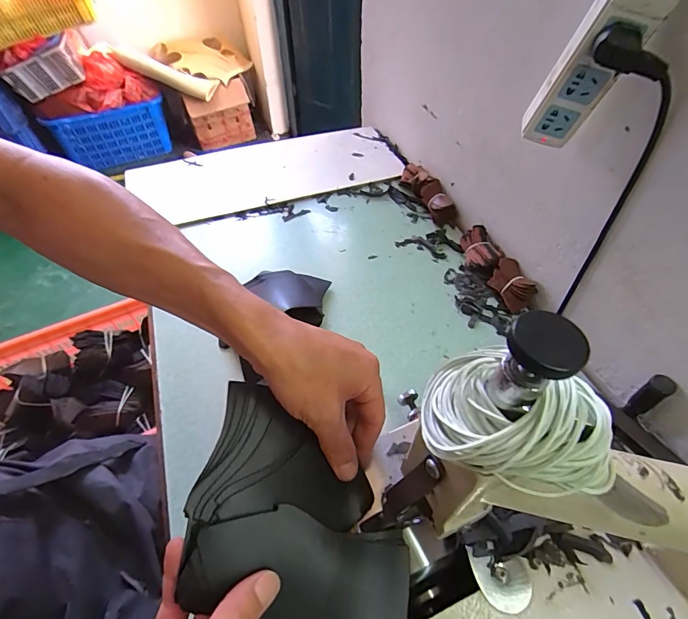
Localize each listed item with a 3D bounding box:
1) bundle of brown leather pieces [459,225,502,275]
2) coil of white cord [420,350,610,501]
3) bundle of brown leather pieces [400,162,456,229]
[{"bbox_3d":[0.228,-0.097,0.659,0.049,0.044,0.085,-6,51,-7],"label":"bundle of brown leather pieces"},{"bbox_3d":[0.068,0.041,0.154,0.070,0.038,0.053,16,52,11],"label":"coil of white cord"},{"bbox_3d":[0.164,-0.228,0.771,0.045,0.040,0.164,-19,54,-17],"label":"bundle of brown leather pieces"}]

